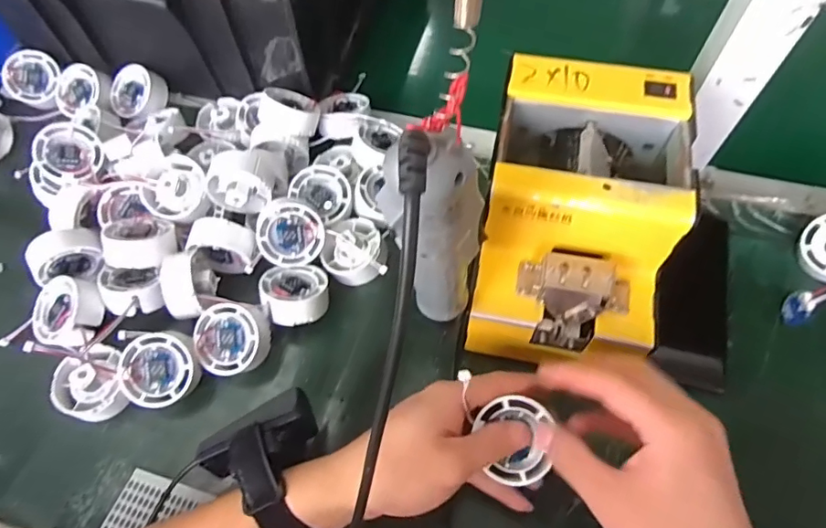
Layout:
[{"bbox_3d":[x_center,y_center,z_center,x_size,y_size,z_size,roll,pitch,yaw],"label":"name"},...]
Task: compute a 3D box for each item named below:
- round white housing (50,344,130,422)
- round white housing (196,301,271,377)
[{"bbox_3d":[-0.248,0.094,0.407,0.045,0.026,0.051,-26,64,-11],"label":"round white housing"},{"bbox_3d":[-0.142,0.059,0.417,0.053,0.025,0.053,0,86,-3],"label":"round white housing"}]

